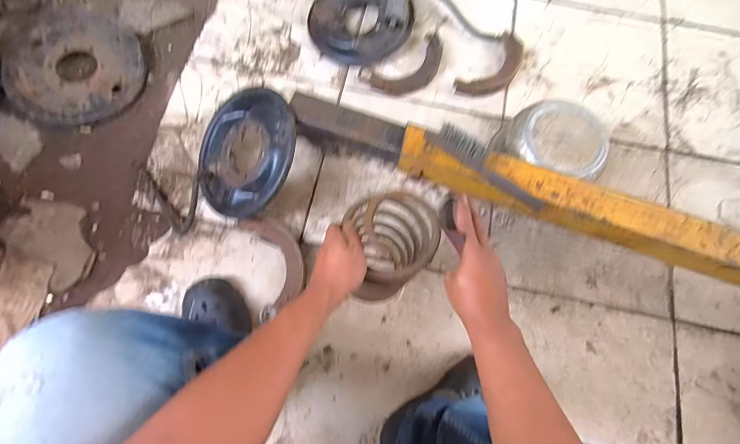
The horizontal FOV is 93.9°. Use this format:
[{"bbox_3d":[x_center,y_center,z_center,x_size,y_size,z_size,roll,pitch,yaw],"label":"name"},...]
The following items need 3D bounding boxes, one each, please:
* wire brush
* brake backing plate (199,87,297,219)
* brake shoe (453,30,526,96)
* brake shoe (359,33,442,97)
[{"bbox_3d":[0.202,-0.098,0.607,0.229,0.038,0.036,40,79,6],"label":"wire brush"},{"bbox_3d":[-0.258,-0.142,0.716,0.274,0.030,0.258,-5,80,29],"label":"brake backing plate"},{"bbox_3d":[0.314,-0.383,0.871,0.096,0.029,0.224,44,80,10],"label":"brake shoe"},{"bbox_3d":[0.095,-0.385,0.865,0.218,0.030,0.123,-29,78,-7],"label":"brake shoe"}]

